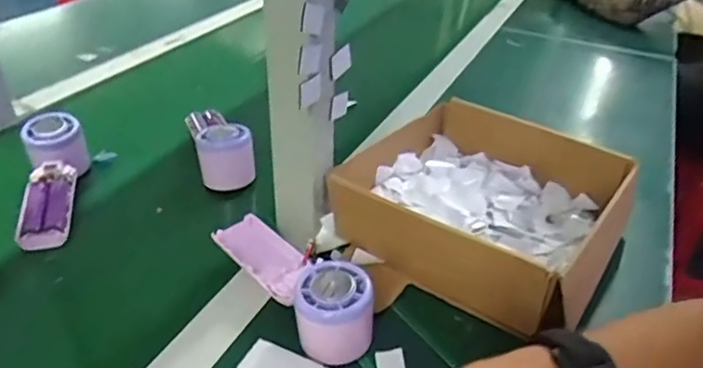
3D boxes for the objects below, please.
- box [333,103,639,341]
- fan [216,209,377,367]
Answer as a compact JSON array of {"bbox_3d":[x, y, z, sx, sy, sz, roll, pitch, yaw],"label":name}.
[{"bbox_3d":[0.117,0.012,0.539,0.215,0.077,0.218,23,39,30],"label":"box"},{"bbox_3d":[-0.047,0.071,0.454,0.061,0.050,0.166,-21,39,-29],"label":"fan"}]

